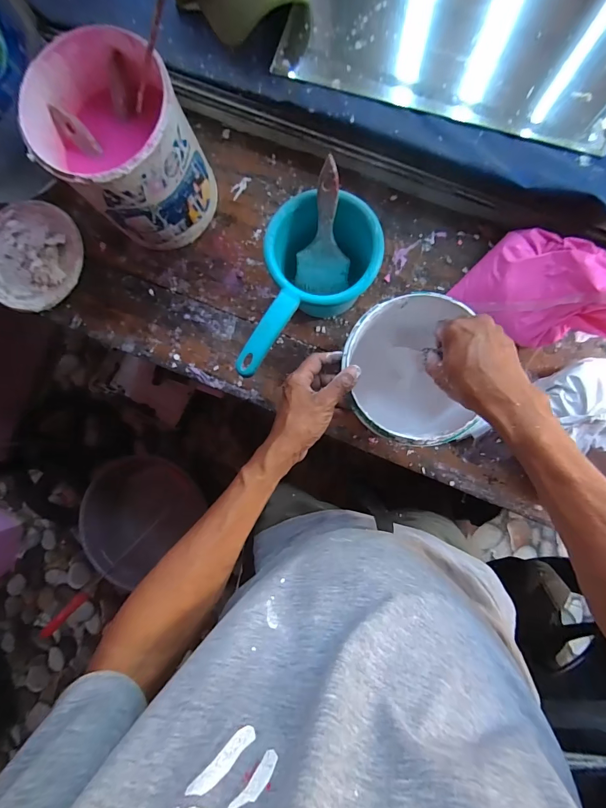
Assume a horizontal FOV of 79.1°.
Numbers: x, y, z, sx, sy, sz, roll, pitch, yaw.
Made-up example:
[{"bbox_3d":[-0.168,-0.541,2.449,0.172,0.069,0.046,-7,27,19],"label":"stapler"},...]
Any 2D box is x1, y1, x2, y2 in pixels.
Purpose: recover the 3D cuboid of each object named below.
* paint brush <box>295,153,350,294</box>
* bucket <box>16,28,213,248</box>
[{"bbox_3d":[0.028,-0.224,0.492,0.075,0.179,0.011,7,56,4],"label":"paint brush"},{"bbox_3d":[-0.236,-0.343,0.513,0.168,0.182,0.180,0,87,4],"label":"bucket"}]

